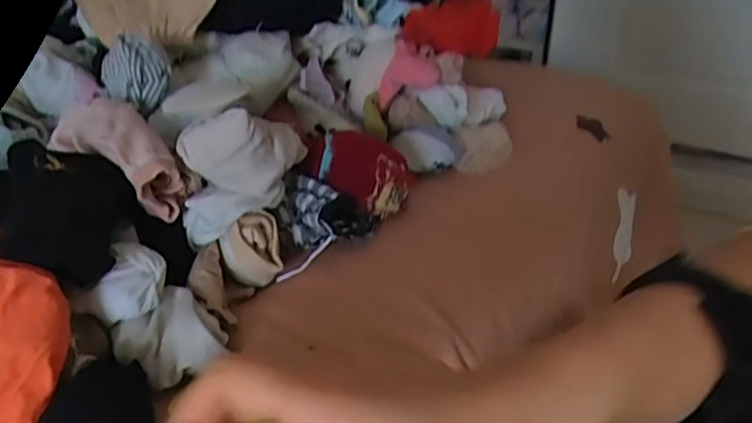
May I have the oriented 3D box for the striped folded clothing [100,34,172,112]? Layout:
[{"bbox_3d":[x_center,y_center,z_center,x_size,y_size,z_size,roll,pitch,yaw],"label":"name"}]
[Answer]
[{"bbox_3d":[-0.193,-0.114,0.492,0.057,0.048,0.037,26,39,34],"label":"striped folded clothing"}]

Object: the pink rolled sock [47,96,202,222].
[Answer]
[{"bbox_3d":[-0.182,-0.045,0.443,0.122,0.046,0.056,33,40,16],"label":"pink rolled sock"}]

